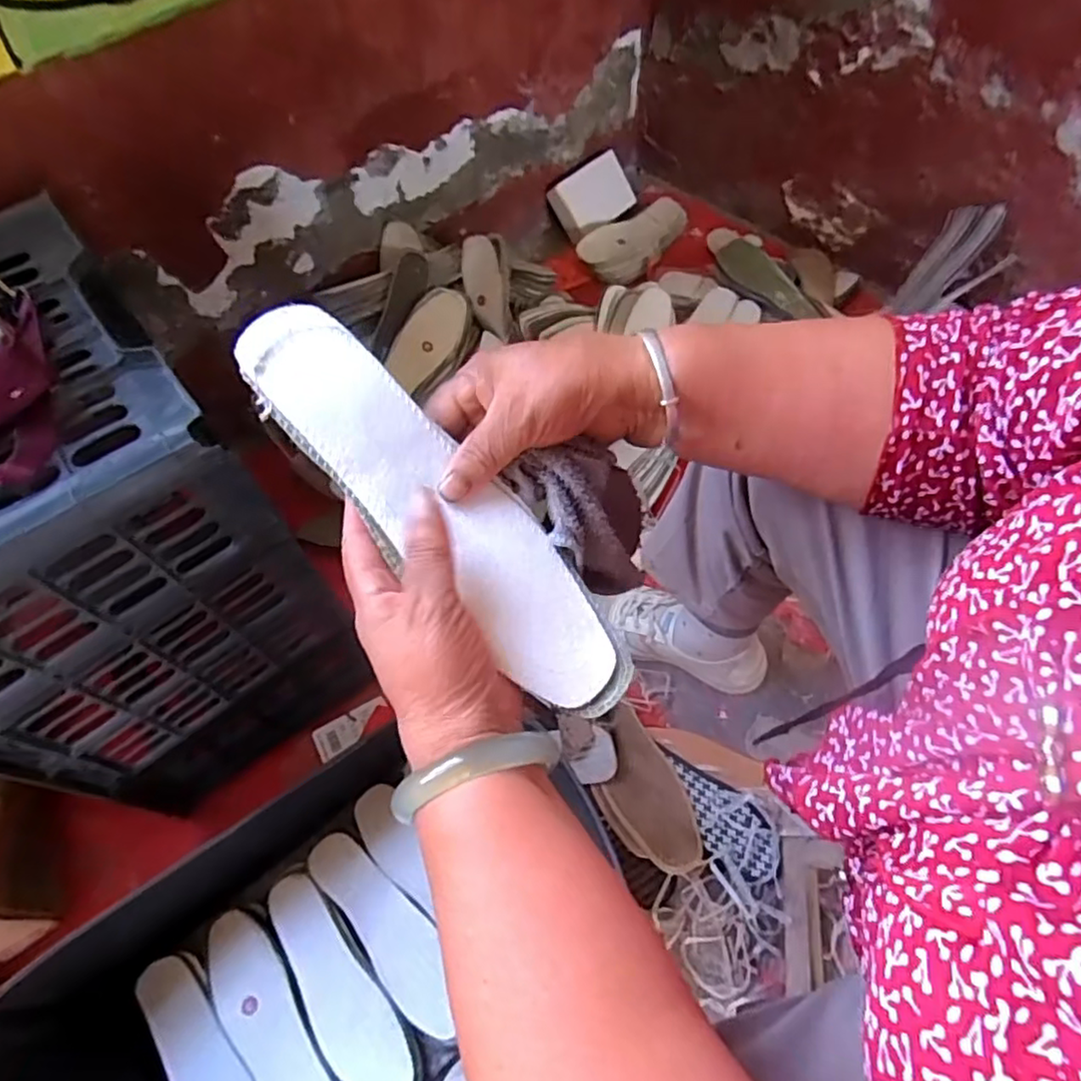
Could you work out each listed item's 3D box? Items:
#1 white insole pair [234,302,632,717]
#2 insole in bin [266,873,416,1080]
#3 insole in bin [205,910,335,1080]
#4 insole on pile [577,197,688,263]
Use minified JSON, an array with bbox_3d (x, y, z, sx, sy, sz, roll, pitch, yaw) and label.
[{"bbox_3d":[-0.051,-0.020,0.329,0.254,0.014,0.065,47,65,2],"label":"white insole pair"},{"bbox_3d":[-0.197,0.423,0.623,0.064,0.008,0.218,-37,64,-22],"label":"insole in bin"},{"bbox_3d":[-0.257,0.457,0.611,0.069,0.018,0.215,-33,62,-20],"label":"insole in bin"},{"bbox_3d":[0.172,-0.562,1.196,0.243,0.010,0.073,-33,93,-22],"label":"insole on pile"}]

